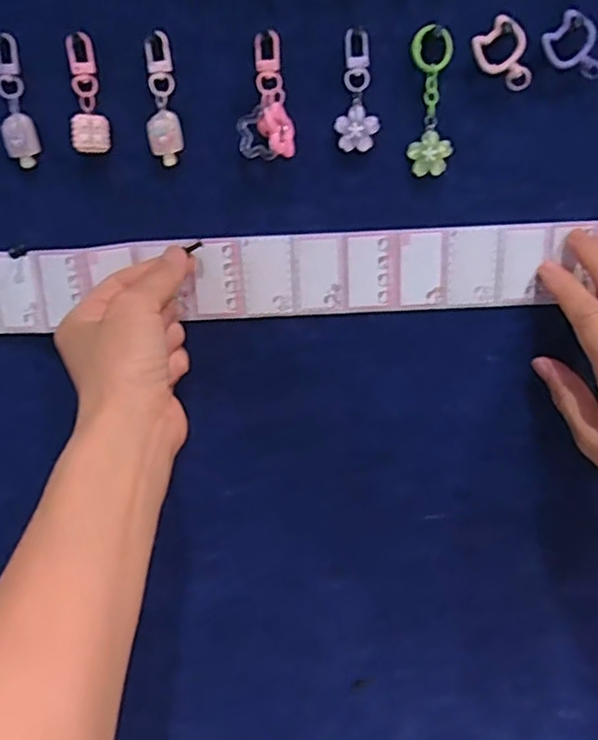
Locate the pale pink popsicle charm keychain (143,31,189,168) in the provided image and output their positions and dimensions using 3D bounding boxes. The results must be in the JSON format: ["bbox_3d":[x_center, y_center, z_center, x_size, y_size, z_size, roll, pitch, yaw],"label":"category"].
[{"bbox_3d":[-0.077,-0.152,0.359,0.021,0.067,0.007,-4,20,-6],"label":"pale pink popsicle charm keychain"}]

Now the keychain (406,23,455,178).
[{"bbox_3d":[0.075,-0.152,0.362,0.023,0.077,0.006,3,21,13],"label":"keychain"}]

